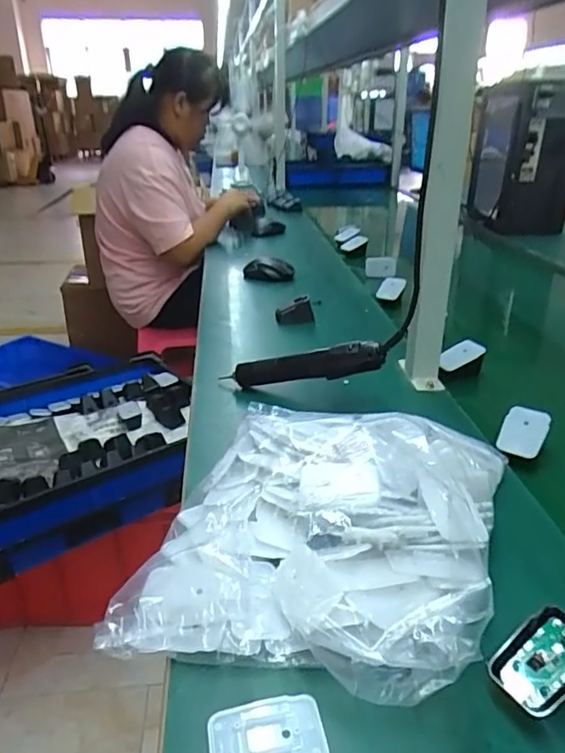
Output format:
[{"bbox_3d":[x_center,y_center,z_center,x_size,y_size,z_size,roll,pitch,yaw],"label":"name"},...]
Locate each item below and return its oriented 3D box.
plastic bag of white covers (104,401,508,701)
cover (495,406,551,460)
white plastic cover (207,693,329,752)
[{"bbox_3d":[0.044,0.121,0.481,0.265,0.076,0.323,8,26,17],"label":"plastic bag of white covers"},{"bbox_3d":[0.269,0.063,0.618,0.045,0.008,0.067,23,62,26],"label":"cover"},{"bbox_3d":[-0.009,0.222,0.340,0.070,0.004,0.044,-5,25,-10],"label":"white plastic cover"}]

